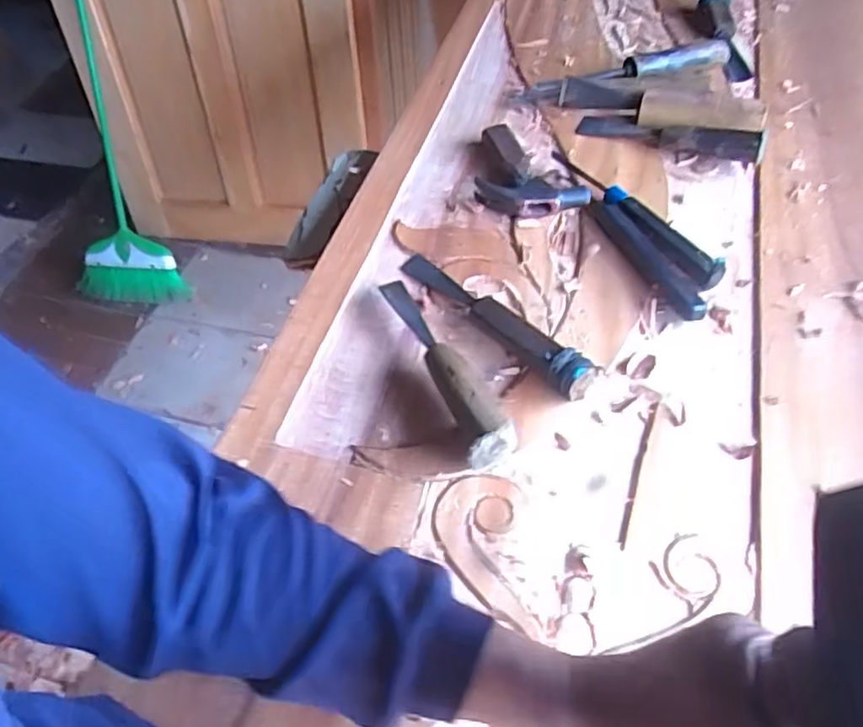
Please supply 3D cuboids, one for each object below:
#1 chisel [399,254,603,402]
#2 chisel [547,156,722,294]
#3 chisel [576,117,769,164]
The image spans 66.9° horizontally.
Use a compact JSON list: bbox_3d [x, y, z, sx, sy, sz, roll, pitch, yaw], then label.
[{"bbox_3d":[0.051,-0.045,0.570,0.032,0.033,0.221,-37,59,-21],"label":"chisel"},{"bbox_3d":[0.199,-0.150,0.646,0.030,0.023,0.232,-25,55,-13],"label":"chisel"},{"bbox_3d":[0.258,-0.252,0.711,0.194,0.031,0.028,20,58,19],"label":"chisel"}]

